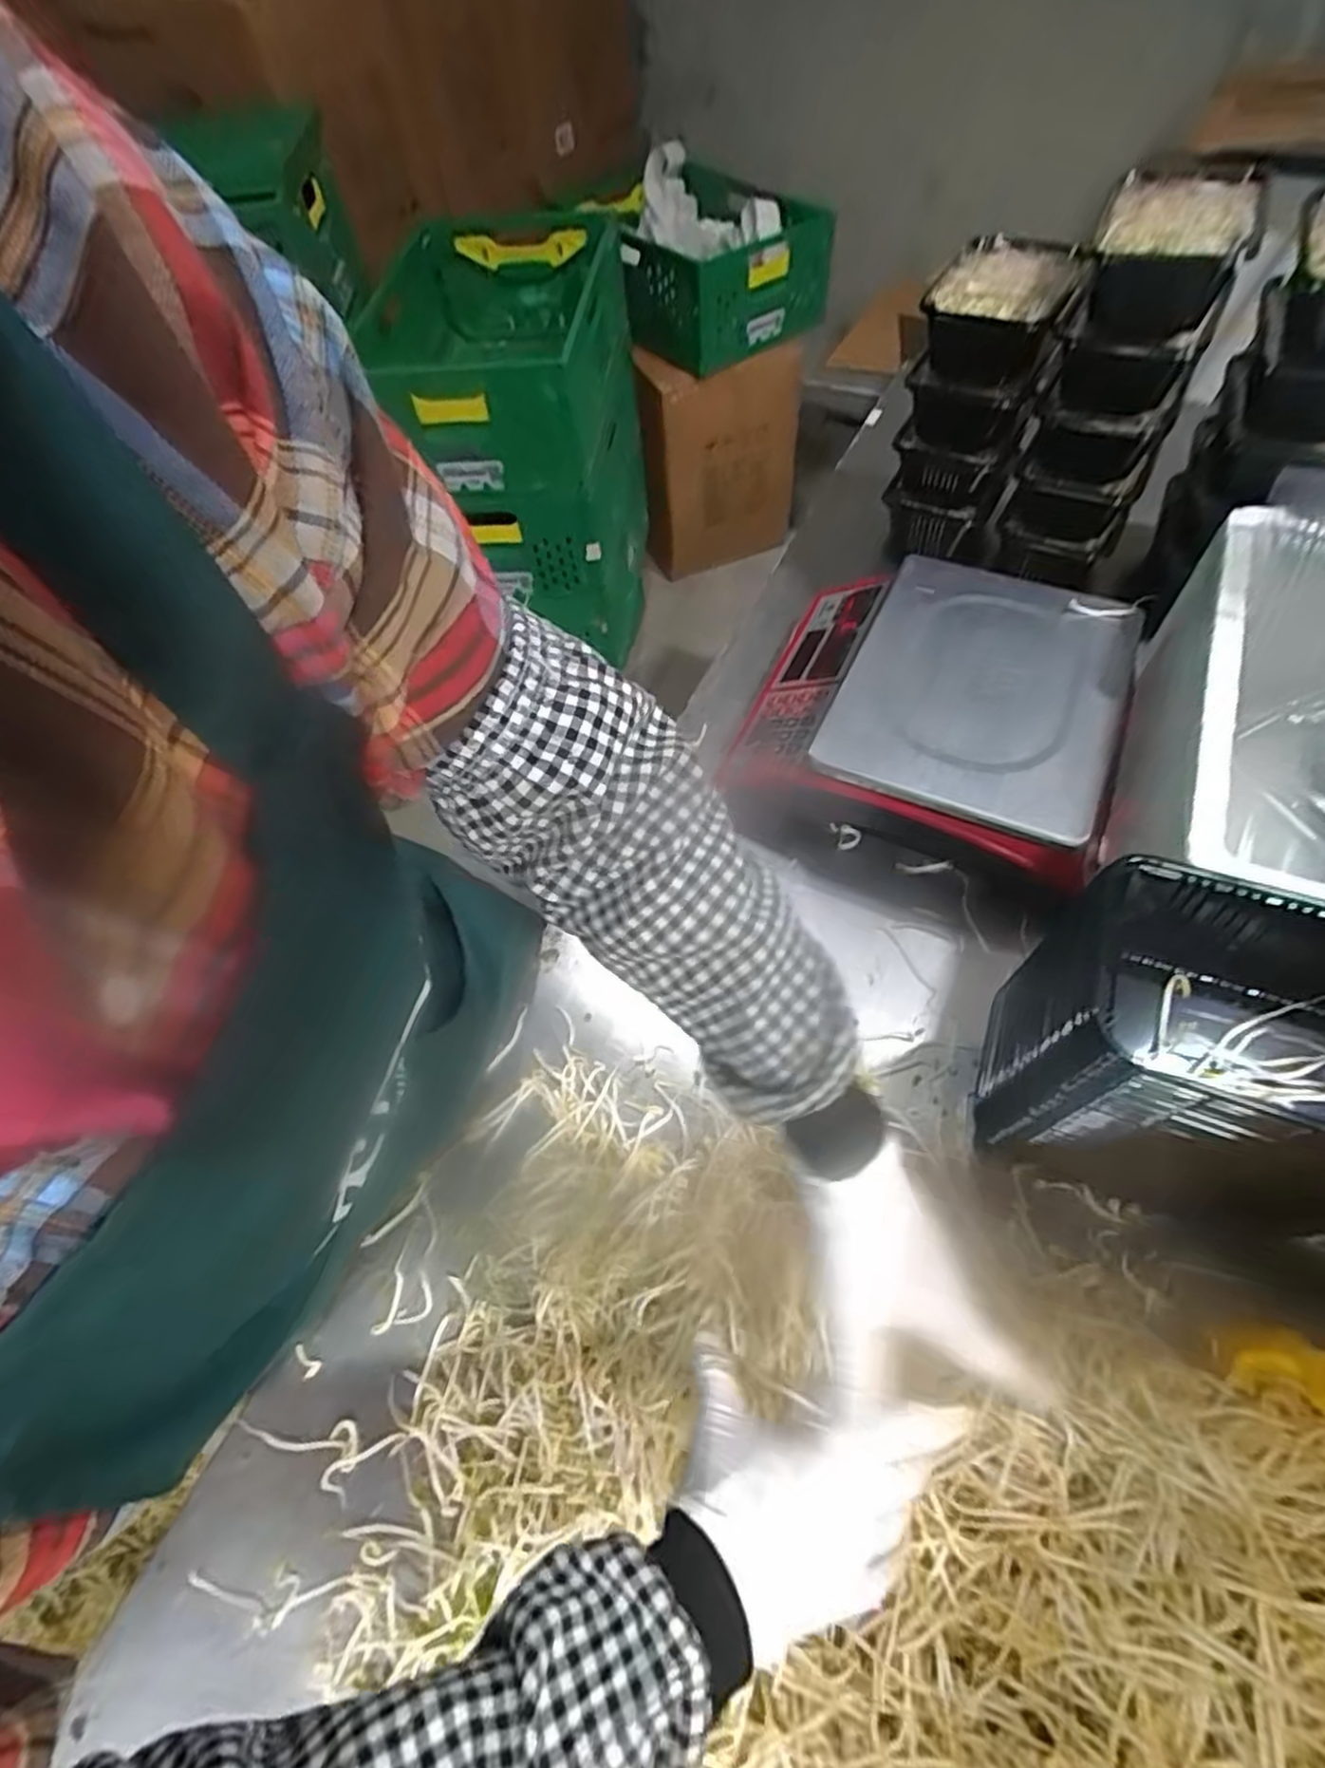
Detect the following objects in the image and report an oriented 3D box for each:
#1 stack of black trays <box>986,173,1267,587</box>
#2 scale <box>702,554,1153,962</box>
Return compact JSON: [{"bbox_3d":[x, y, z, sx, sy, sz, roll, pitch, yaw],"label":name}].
[{"bbox_3d":[0.424,-0.459,0.708,0.118,0.313,0.158,17,61,14],"label":"stack of black trays"},{"bbox_3d":[0.235,-0.143,0.671,0.291,0.125,0.315,19,62,15],"label":"scale"}]

